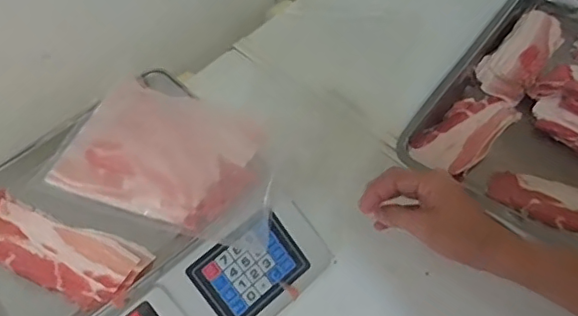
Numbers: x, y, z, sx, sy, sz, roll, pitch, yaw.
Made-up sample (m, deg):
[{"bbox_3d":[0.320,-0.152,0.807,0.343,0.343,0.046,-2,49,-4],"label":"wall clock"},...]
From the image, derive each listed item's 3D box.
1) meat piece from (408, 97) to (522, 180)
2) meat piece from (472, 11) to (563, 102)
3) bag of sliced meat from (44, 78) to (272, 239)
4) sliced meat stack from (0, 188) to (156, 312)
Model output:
[{"bbox_3d":[0.233,-0.038,0.757,0.154,0.029,0.075,-40,59,-20],"label":"meat piece"},{"bbox_3d":[0.331,-0.151,0.809,0.077,0.042,0.154,35,79,23],"label":"meat piece"},{"bbox_3d":[-0.140,-0.012,0.661,0.229,0.035,0.165,18,58,19],"label":"bag of sliced meat"},{"bbox_3d":[-0.264,0.092,0.618,0.237,0.021,0.076,17,58,19],"label":"sliced meat stack"}]

